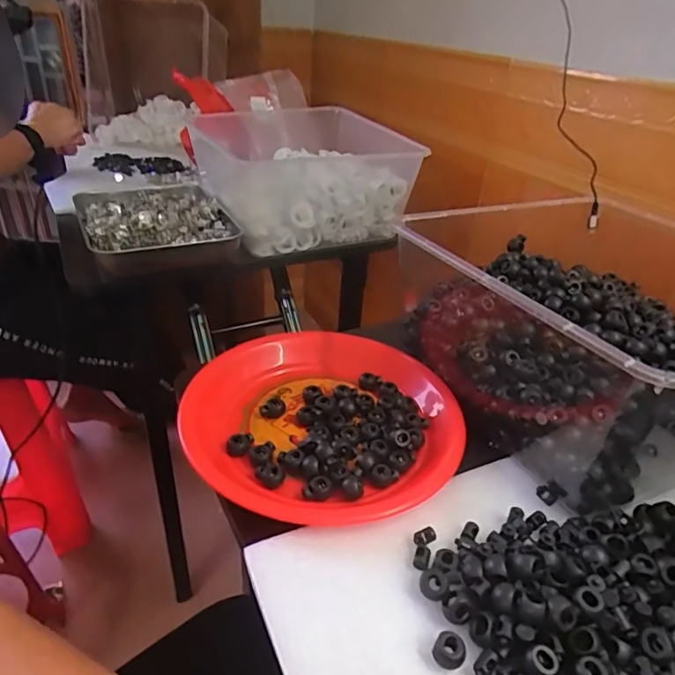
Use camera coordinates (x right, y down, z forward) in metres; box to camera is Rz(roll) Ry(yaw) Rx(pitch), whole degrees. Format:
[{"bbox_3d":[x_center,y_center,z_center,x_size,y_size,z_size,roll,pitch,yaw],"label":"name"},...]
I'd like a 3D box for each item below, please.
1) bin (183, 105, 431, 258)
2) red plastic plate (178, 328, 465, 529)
[{"bbox_3d":[-0.069,-0.277,0.884,0.280,0.152,0.354,-13,36,-25],"label":"bin"},{"bbox_3d":[-0.012,0.064,0.445,0.223,0.034,0.227,3,33,-2],"label":"red plastic plate"}]

